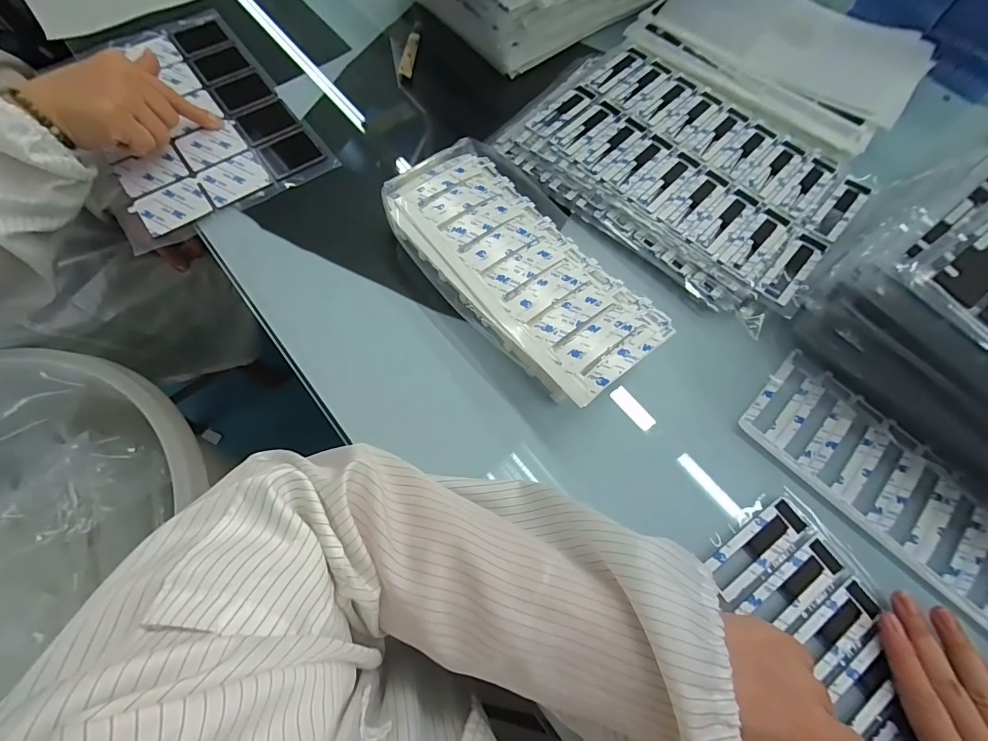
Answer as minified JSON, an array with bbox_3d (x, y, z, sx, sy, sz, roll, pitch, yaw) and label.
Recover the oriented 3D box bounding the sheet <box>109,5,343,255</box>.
[{"bbox_3d":[-0.314,-0.256,0.422,0.191,0.007,0.273,-35,75,-16],"label":"sheet"}]

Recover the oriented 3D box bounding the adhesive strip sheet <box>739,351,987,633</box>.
[{"bbox_3d":[0.305,0.087,0.315,0.092,0.017,0.223,-41,74,-16],"label":"adhesive strip sheet"}]

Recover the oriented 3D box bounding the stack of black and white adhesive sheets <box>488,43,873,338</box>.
[{"bbox_3d":[0.182,-0.206,0.418,0.311,0.023,0.219,41,73,14],"label":"stack of black and white adhesive sheets"}]

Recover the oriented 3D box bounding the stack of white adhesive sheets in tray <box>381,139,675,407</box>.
[{"bbox_3d":[0.016,-0.089,0.347,0.111,0.028,0.255,-34,74,-15],"label":"stack of white adhesive sheets in tray"}]

